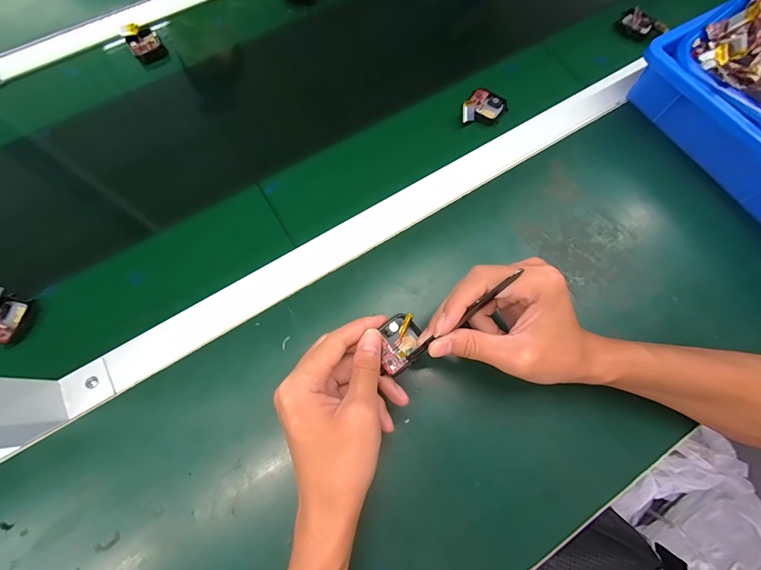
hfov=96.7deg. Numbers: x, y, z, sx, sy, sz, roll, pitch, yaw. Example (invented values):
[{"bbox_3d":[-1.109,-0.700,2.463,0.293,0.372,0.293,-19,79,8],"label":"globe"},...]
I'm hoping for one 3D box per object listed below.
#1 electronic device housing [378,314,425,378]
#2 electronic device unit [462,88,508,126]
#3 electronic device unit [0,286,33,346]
[{"bbox_3d":[0.015,0.046,0.274,0.040,0.017,0.036,-38,75,-12],"label":"electronic device housing"},{"bbox_3d":[0.123,-0.208,0.398,0.043,0.018,0.055,29,74,9],"label":"electronic device unit"},{"bbox_3d":[-0.361,0.028,0.321,0.046,0.017,0.053,9,71,3],"label":"electronic device unit"}]

